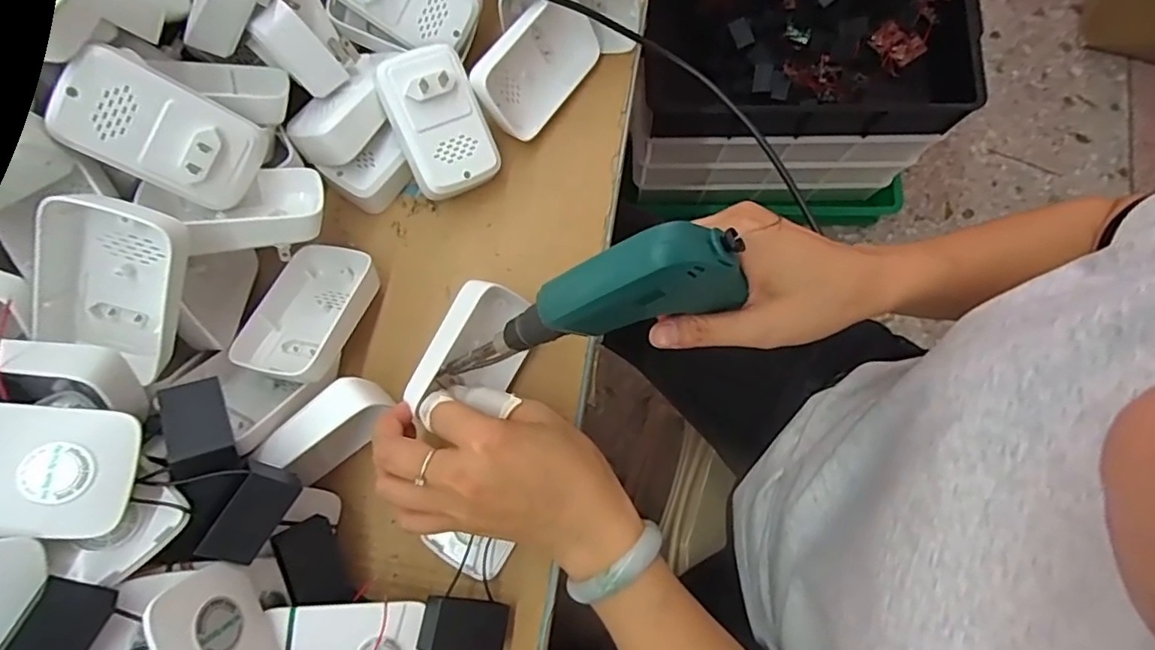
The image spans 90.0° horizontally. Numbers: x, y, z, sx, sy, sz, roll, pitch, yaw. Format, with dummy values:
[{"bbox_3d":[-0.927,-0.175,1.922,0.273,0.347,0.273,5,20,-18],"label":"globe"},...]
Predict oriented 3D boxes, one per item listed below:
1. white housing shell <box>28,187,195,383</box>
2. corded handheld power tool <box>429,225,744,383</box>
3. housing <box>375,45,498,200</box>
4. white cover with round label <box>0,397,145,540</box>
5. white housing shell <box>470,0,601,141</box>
[{"bbox_3d":[-0.245,-0.021,0.299,0.067,0.030,0.091,19,108,-14],"label":"white housing shell"},{"bbox_3d":[-0.006,-0.007,0.304,0.177,0.041,0.033,-22,77,29],"label":"corded handheld power tool"},{"bbox_3d":[-0.091,-0.134,0.382,0.059,0.024,0.090,-29,108,-17],"label":"housing"},{"bbox_3d":[-0.253,0.064,0.260,0.089,0.010,0.058,9,79,-16],"label":"white cover with round label"},{"bbox_3d":[-0.028,-0.183,0.407,0.061,0.026,0.097,42,82,-28],"label":"white housing shell"}]

